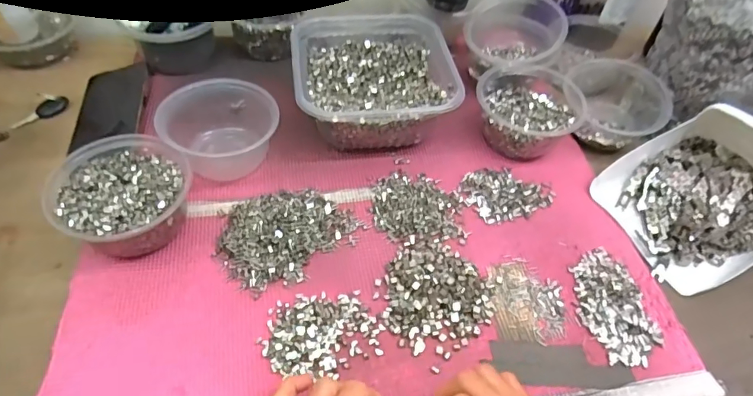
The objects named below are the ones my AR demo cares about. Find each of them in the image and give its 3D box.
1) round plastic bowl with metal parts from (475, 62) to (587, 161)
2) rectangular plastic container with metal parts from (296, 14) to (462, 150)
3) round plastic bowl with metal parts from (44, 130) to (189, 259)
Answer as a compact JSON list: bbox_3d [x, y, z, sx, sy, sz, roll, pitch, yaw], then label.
[{"bbox_3d":[0.171,-0.102,0.546,0.113,0.056,0.124,2,51,-3],"label":"round plastic bowl with metal parts"},{"bbox_3d":[-0.007,-0.137,0.548,0.170,0.073,0.177,-5,51,-9],"label":"rectangular plastic container with metal parts"},{"bbox_3d":[-0.228,-0.001,0.435,0.110,0.060,0.117,2,51,-3],"label":"round plastic bowl with metal parts"}]

